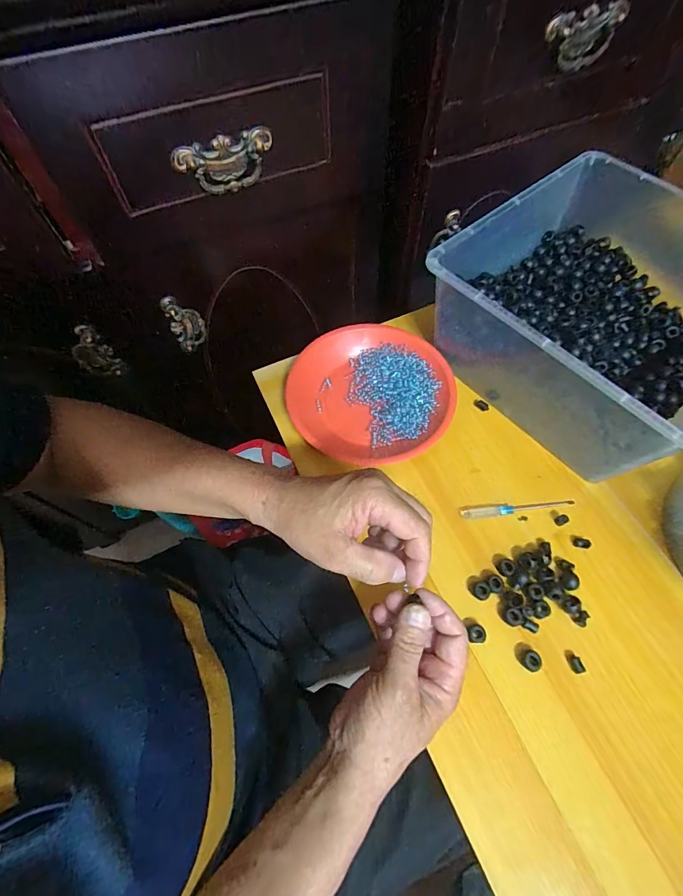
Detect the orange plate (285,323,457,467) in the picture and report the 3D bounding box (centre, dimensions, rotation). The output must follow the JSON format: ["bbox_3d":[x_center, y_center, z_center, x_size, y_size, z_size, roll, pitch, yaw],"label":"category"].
[{"bbox_3d":[0.035,-0.069,0.492,0.190,0.025,0.193,0,64,0],"label":"orange plate"}]

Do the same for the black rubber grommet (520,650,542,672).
[{"bbox_3d":[0.172,0.193,0.367,0.016,0.013,0.016,0,64,0],"label":"black rubber grommet"}]

